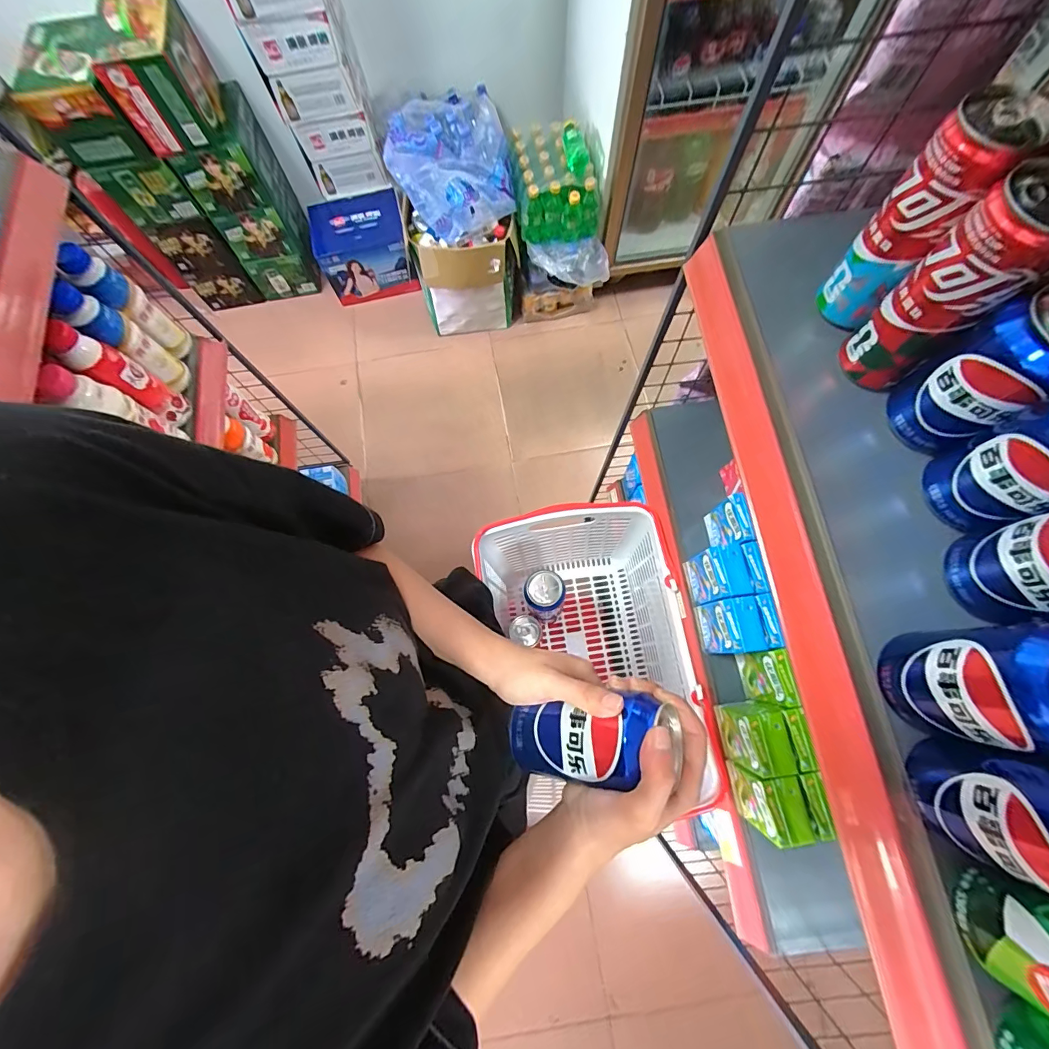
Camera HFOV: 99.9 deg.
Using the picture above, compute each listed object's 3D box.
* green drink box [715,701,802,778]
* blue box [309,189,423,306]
[{"bbox_3d":[0.279,0.258,0.541,0.046,0.107,0.070,-2,74,1],"label":"green drink box"},{"bbox_3d":[-0.570,-0.975,1.564,0.306,0.214,0.247,-15,74,-3],"label":"blue box"}]

